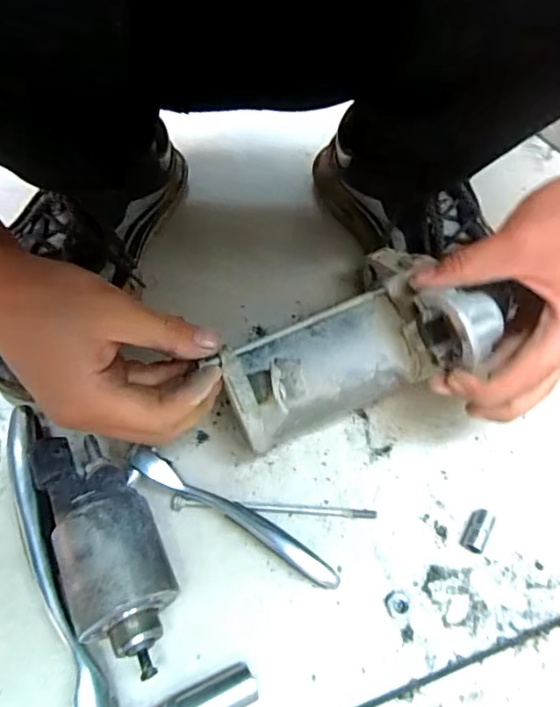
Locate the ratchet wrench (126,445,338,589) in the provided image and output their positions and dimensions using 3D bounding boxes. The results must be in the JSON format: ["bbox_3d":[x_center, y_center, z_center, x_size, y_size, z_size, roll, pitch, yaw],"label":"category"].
[{"bbox_3d":[-0.031,0.097,0.308,0.142,0.023,0.021,23,57,12],"label":"ratchet wrench"}]

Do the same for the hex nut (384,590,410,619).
[{"bbox_3d":[0.067,0.143,0.292,0.014,0.004,0.013,-24,60,-18],"label":"hex nut"}]

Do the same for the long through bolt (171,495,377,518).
[{"bbox_3d":[-0.004,0.095,0.316,0.127,0.013,0.008,4,55,0],"label":"long through bolt"}]

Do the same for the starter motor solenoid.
[{"bbox_3d":[-0.094,0.104,0.282,0.049,0.051,0.129,-25,61,-16],"label":"starter motor solenoid"}]

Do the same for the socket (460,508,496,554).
[{"bbox_3d":[0.122,0.108,0.315,0.013,0.011,0.027,28,59,15],"label":"socket"}]

